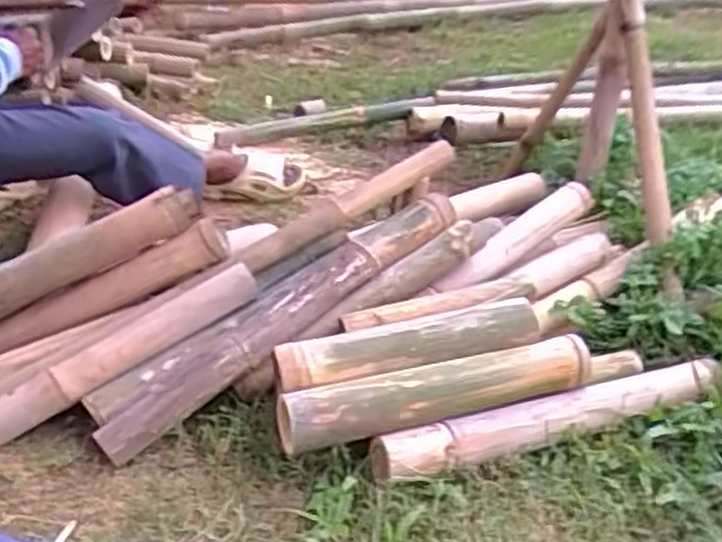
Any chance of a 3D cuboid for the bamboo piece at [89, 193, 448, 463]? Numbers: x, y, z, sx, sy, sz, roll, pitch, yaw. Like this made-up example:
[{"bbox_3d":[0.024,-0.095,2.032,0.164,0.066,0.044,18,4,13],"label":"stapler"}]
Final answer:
[{"bbox_3d":[-0.098,0.047,1.085,0.620,0.067,0.097,-36,42,-26],"label":"bamboo piece"}]

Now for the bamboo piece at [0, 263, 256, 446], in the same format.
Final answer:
[{"bbox_3d":[-0.317,0.099,1.037,0.379,0.052,0.069,-31,35,-13],"label":"bamboo piece"}]

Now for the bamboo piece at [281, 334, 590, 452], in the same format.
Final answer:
[{"bbox_3d":[0.113,0.158,0.982,0.433,0.071,0.059,-6,26,-18],"label":"bamboo piece"}]

